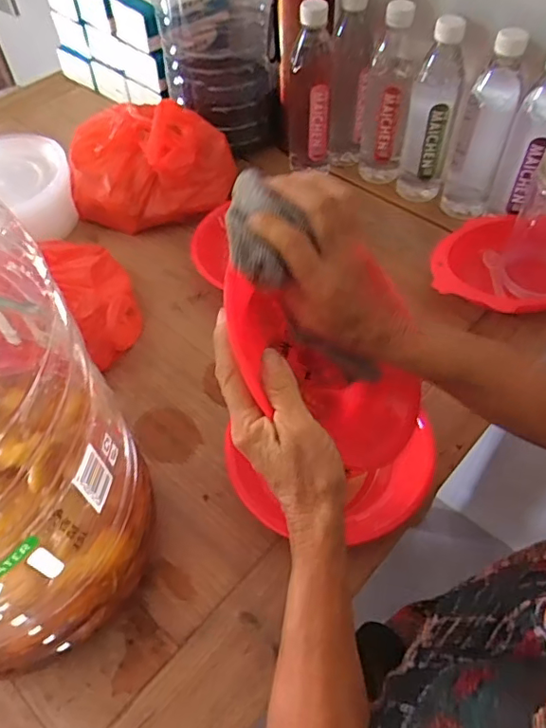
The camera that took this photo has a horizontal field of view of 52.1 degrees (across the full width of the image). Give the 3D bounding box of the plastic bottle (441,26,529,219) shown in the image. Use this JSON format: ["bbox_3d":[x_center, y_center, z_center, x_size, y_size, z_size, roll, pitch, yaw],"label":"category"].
[{"bbox_3d":[0.265,-0.301,0.703,0.061,0.224,0.077,14,54,13],"label":"plastic bottle"}]

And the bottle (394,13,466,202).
[{"bbox_3d":[0.200,-0.312,0.706,0.059,0.226,0.054,10,53,10],"label":"bottle"}]

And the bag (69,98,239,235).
[{"bbox_3d":[-0.159,-0.272,0.750,0.204,0.113,0.153,5,52,6],"label":"bag"}]

